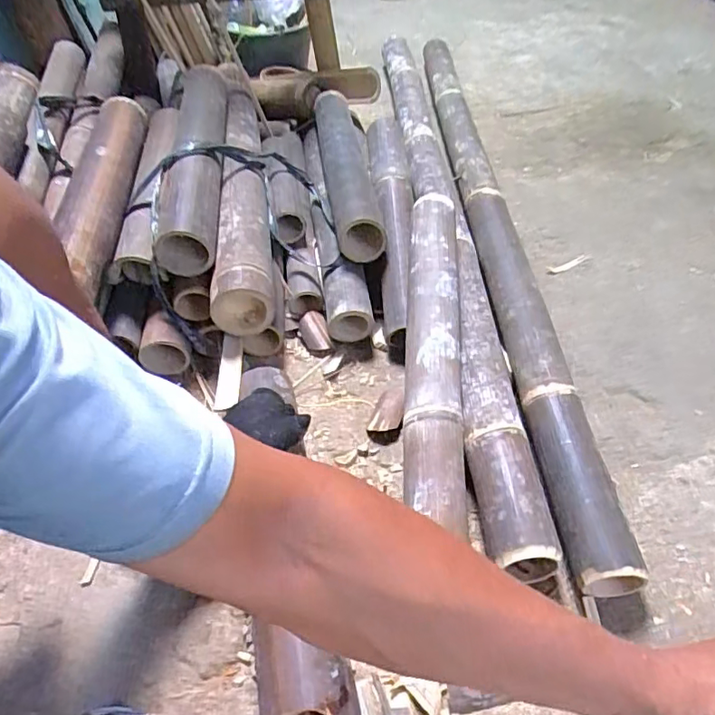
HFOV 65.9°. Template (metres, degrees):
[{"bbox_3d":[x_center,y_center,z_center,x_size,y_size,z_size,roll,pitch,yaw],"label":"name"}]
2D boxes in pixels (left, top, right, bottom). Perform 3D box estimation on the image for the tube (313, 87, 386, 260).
[{"bbox_3d":[-0.024,-0.352,1.030,0.073,0.092,0.553,-9,48,-3],"label":"tube"}]

